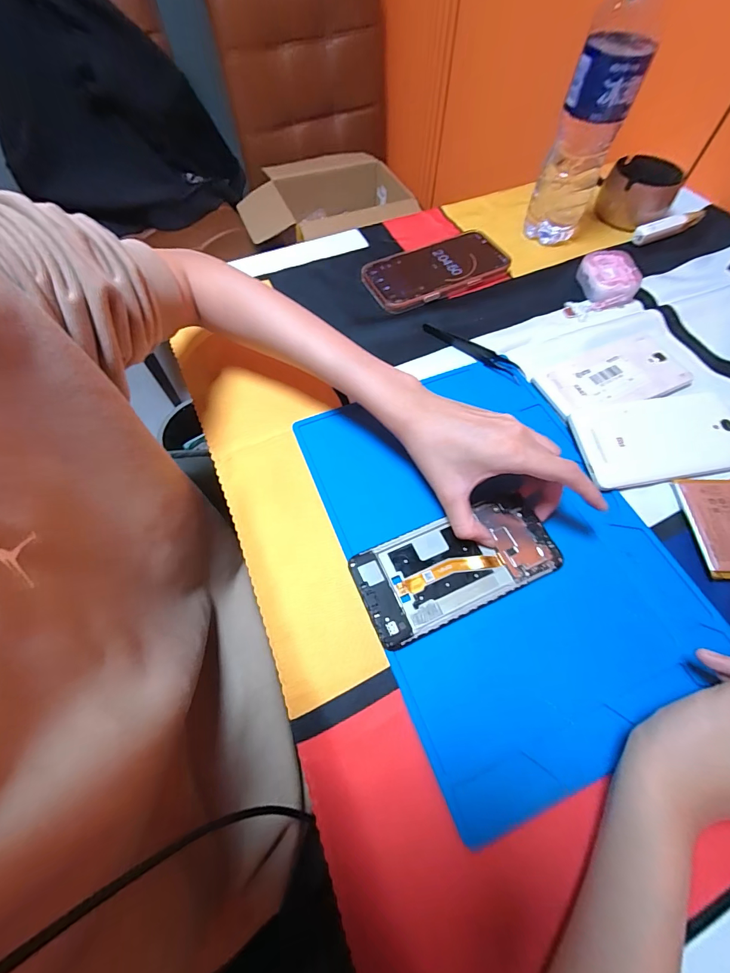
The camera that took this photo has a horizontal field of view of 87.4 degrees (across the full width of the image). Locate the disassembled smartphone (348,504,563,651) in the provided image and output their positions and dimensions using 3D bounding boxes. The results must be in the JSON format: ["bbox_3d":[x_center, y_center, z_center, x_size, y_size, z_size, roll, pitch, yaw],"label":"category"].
[{"bbox_3d":[0.069,0.059,0.284,0.148,0.006,0.070,-18,64,-10],"label":"disassembled smartphone"}]

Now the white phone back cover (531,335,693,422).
[{"bbox_3d":[0.240,-0.102,0.367,0.151,0.012,0.065,-19,64,-9],"label":"white phone back cover"}]

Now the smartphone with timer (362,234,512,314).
[{"bbox_3d":[0.081,-0.253,0.447,0.161,0.015,0.084,-24,65,-11],"label":"smartphone with timer"}]

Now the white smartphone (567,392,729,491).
[{"bbox_3d":[0.259,-0.042,0.333,0.154,0.014,0.078,-9,63,-4],"label":"white smartphone"}]

